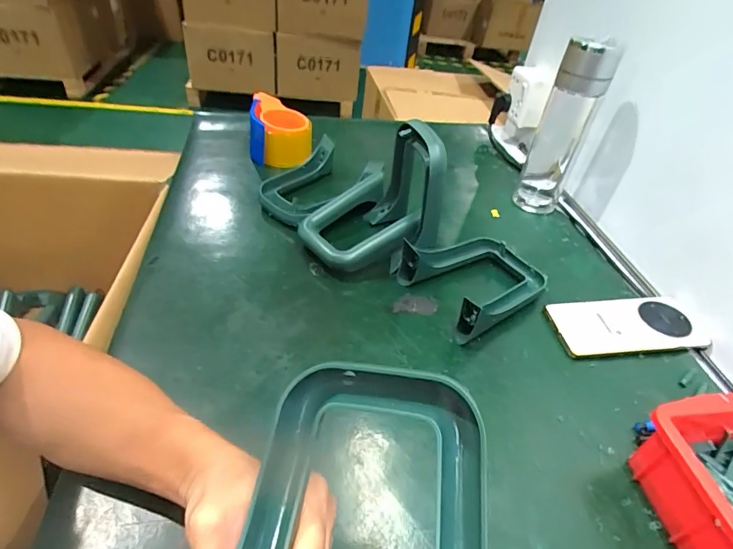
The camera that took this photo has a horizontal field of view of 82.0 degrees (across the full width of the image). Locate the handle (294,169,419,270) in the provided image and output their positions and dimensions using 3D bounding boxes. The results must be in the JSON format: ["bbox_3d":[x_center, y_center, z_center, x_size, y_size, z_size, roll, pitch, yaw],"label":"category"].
[{"bbox_3d":[-0.007,-0.066,0.547,0.148,0.062,0.121,-27,51,-31],"label":"handle"}]

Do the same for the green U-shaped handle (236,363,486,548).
[{"bbox_3d":[-0.001,0.125,0.196,0.125,0.067,0.156,14,43,9],"label":"green U-shaped handle"}]

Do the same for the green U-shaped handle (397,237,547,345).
[{"bbox_3d":[0.132,0.000,0.496,0.155,0.044,0.123,-21,48,-27],"label":"green U-shaped handle"}]

